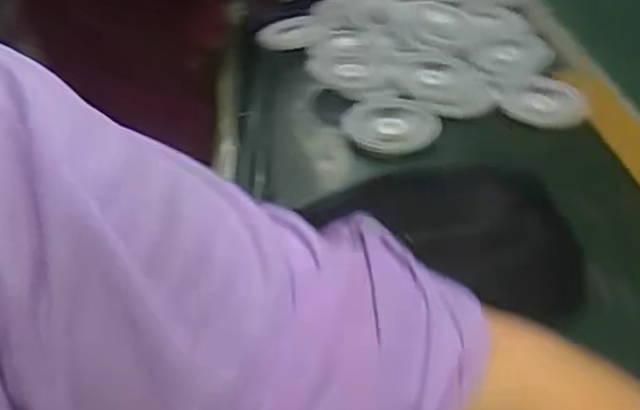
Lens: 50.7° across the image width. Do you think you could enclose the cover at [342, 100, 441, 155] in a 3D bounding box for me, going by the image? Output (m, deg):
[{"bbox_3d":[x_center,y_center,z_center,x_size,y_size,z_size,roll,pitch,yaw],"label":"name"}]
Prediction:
[{"bbox_3d":[0.079,-0.084,0.696,0.089,0.022,0.098,-21,42,-26],"label":"cover"}]

